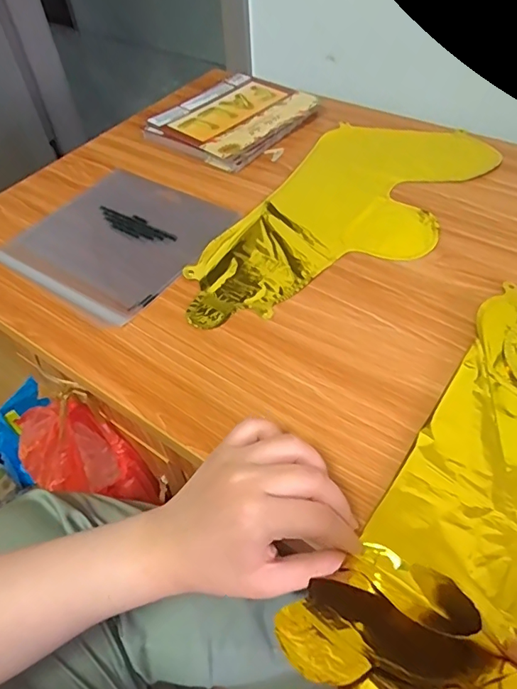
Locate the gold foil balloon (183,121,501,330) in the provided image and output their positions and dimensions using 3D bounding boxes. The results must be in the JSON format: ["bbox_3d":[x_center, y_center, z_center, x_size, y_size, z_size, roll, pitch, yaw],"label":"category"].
[{"bbox_3d":[0.092,-0.143,0.519,0.189,0.018,0.399,30,61,22],"label":"gold foil balloon"}]

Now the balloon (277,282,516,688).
[{"bbox_3d":[0.152,0.094,0.306,0.120,0.075,0.403,30,44,25],"label":"balloon"}]

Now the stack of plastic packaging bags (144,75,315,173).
[{"bbox_3d":[-0.033,-0.308,0.651,0.157,0.021,0.189,32,60,26],"label":"stack of plastic packaging bags"}]

